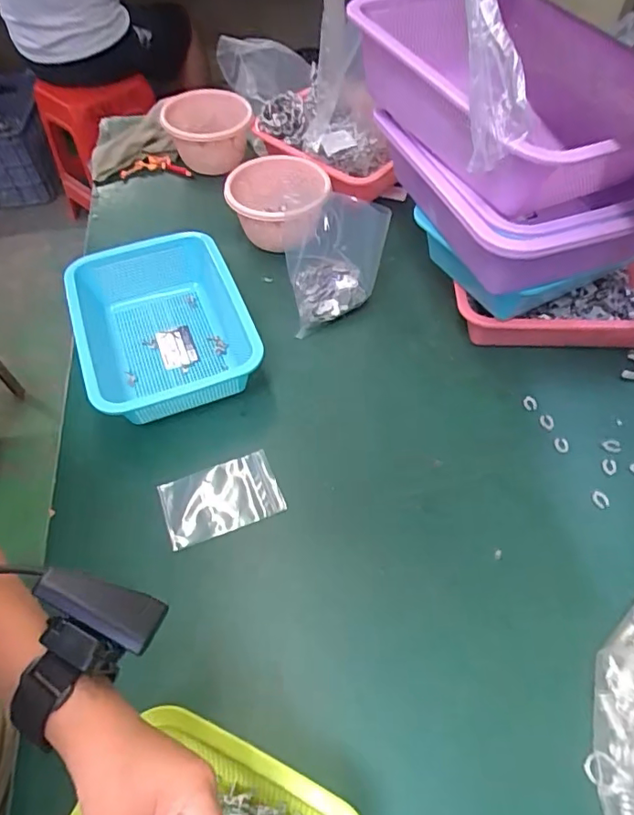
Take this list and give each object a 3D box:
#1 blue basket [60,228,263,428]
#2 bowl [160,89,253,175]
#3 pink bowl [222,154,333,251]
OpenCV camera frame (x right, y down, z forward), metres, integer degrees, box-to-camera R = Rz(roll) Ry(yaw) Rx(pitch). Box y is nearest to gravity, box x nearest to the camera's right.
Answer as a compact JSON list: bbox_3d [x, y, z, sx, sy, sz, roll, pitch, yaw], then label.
[{"bbox_3d":[-0.189,-0.094,0.659,0.193,0.096,0.250,-20,55,-11],"label":"blue basket"},{"bbox_3d":[-0.180,-0.461,0.883,0.138,0.095,0.145,-2,54,2],"label":"bowl"},{"bbox_3d":[-0.056,-0.296,0.782,0.145,0.083,0.146,3,54,5],"label":"pink bowl"}]

